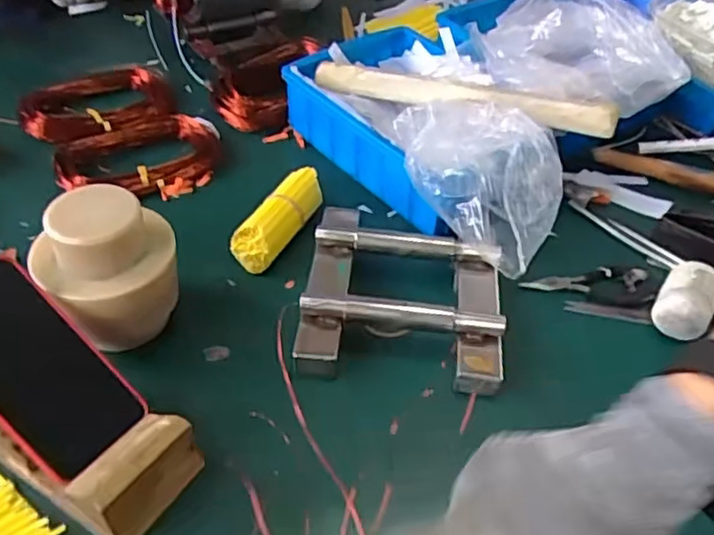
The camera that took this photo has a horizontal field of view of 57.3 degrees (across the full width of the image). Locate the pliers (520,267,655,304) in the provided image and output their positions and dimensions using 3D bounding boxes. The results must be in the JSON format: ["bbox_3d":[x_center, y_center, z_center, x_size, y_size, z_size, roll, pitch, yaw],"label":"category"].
[{"bbox_3d":[0.229,0.015,0.656,0.126,0.008,0.043,5,45,1],"label":"pliers"}]

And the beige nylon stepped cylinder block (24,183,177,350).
[{"bbox_3d":[-0.202,0.008,0.540,0.111,0.125,0.090,-16,48,-19],"label":"beige nylon stepped cylinder block"}]

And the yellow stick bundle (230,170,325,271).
[{"bbox_3d":[-0.080,-0.052,0.679,0.049,0.039,0.131,20,47,16],"label":"yellow stick bundle"}]

